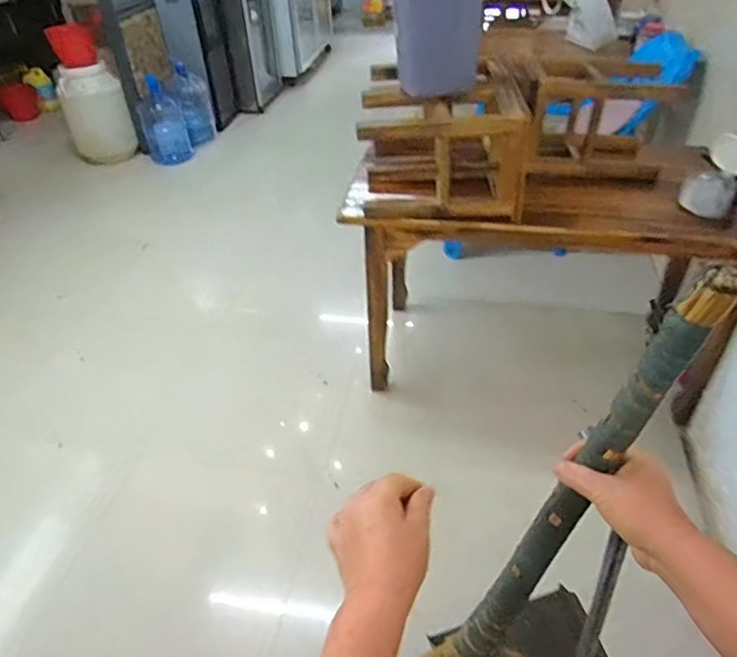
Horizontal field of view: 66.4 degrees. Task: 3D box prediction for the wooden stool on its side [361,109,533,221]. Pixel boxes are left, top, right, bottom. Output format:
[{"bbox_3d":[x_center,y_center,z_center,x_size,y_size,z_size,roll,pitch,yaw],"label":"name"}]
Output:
[{"bbox_3d":[0.193,-0.463,1.470,0.399,0.264,0.289,1,40,5],"label":"wooden stool on its side"}]

